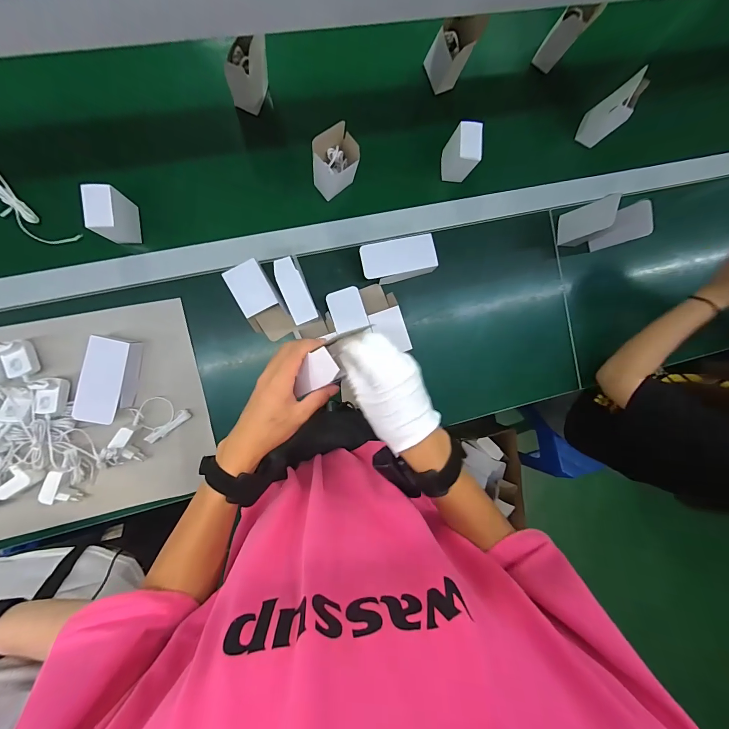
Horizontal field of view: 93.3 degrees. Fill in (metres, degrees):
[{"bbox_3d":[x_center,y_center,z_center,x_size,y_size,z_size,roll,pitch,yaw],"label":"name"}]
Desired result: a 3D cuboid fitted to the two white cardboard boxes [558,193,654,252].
[{"bbox_3d":[0.468,-0.272,0.681,0.092,0.136,0.063,5,91,-10],"label":"two white cardboard boxes"}]

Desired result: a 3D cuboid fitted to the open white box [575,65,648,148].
[{"bbox_3d":[0.511,-0.517,0.700,0.049,0.137,0.068,25,88,-9],"label":"open white box"}]

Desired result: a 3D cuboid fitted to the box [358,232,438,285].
[{"bbox_3d":[0.061,-0.201,0.672,0.145,0.058,0.074,-14,94,-9],"label":"box"}]

